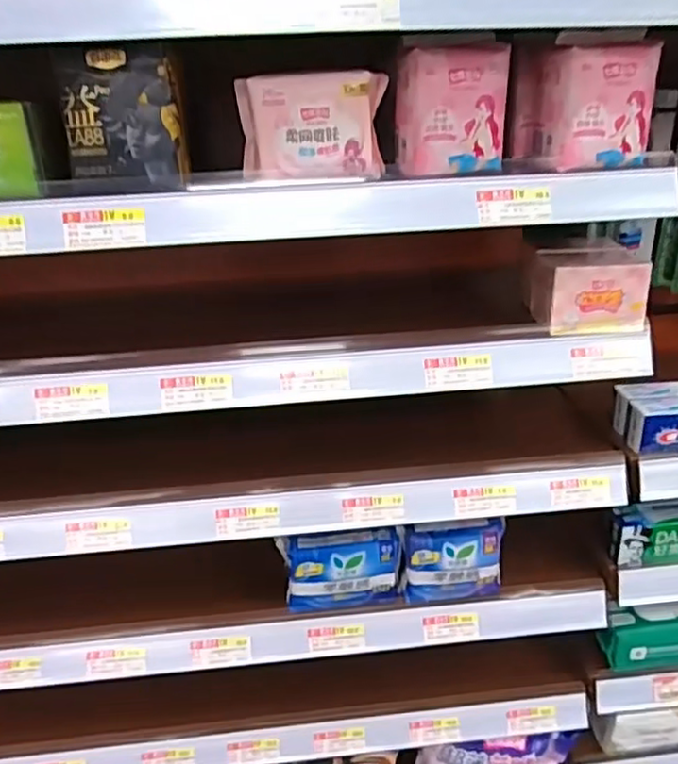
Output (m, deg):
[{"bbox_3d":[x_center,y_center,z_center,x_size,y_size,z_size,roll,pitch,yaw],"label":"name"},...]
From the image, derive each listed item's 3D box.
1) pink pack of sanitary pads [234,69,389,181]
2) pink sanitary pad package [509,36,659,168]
[{"bbox_3d":[-0.021,-0.213,0.543,0.120,0.079,0.034,-4,27,-3],"label":"pink pack of sanitary pads"},{"bbox_3d":[0.216,-0.254,0.593,0.088,0.096,0.110,-8,27,-10],"label":"pink sanitary pad package"}]

